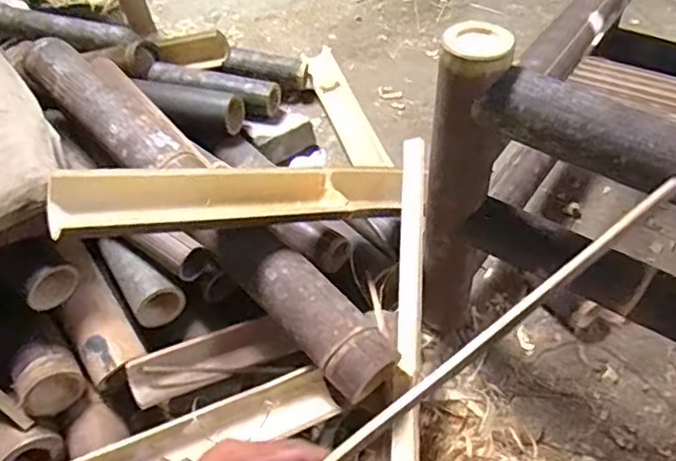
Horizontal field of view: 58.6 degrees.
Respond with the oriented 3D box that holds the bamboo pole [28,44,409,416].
[{"bbox_3d":[-0.218,-0.050,0.841,0.732,0.098,0.083,41,61,19],"label":"bamboo pole"}]

